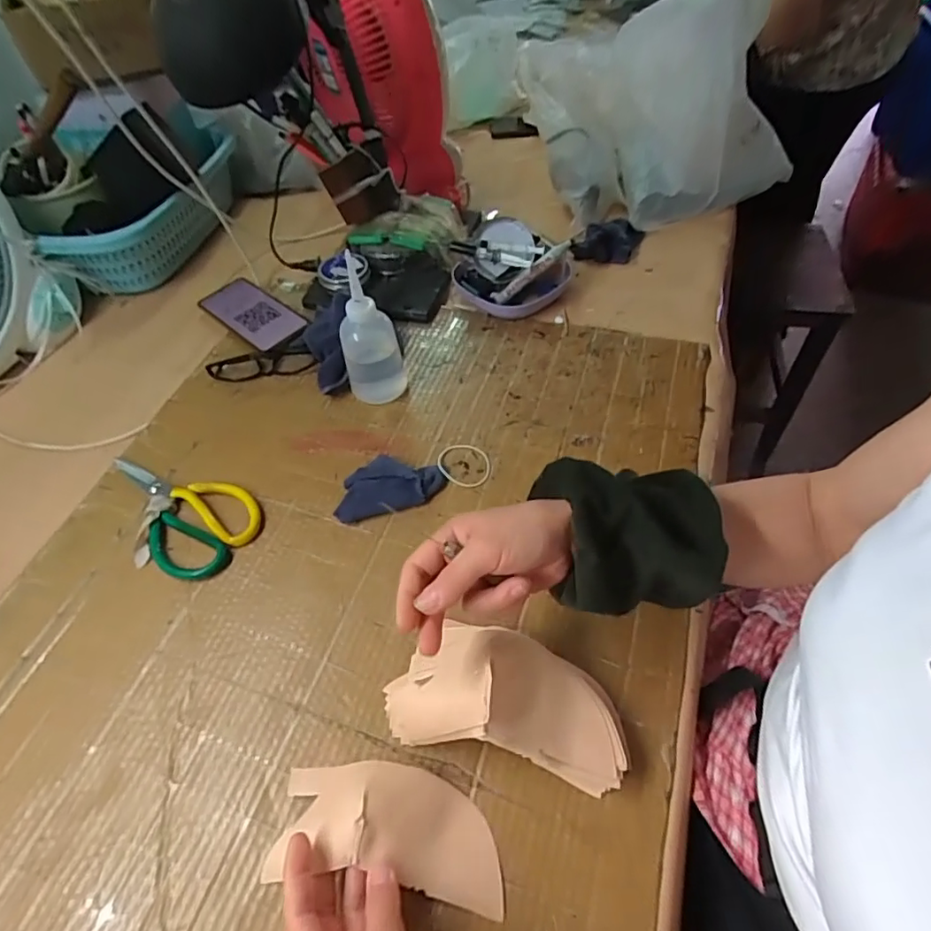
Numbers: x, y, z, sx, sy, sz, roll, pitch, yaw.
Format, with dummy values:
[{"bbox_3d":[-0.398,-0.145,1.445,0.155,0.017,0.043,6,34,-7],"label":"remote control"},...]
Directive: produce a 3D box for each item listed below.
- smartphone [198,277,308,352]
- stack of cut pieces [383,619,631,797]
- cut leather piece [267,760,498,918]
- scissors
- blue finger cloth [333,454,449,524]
[{"bbox_3d":[-0.279,-0.200,0.734,0.156,0.013,0.073,35,63,26],"label":"smartphone"},{"bbox_3d":[0.032,0.167,0.409,0.174,0.075,0.086,12,55,8],"label":"stack of cut pieces"},{"bbox_3d":[-0.051,0.250,0.378,0.159,0.044,0.082,14,55,8],"label":"cut leather piece"},{"bbox_3d":[-0.290,0.035,0.566,0.188,0.013,0.100,37,64,27],"label":"scissors"},{"bbox_3d":[-0.076,0.020,0.562,0.106,0.017,0.063,-13,53,-5],"label":"blue finger cloth"}]

